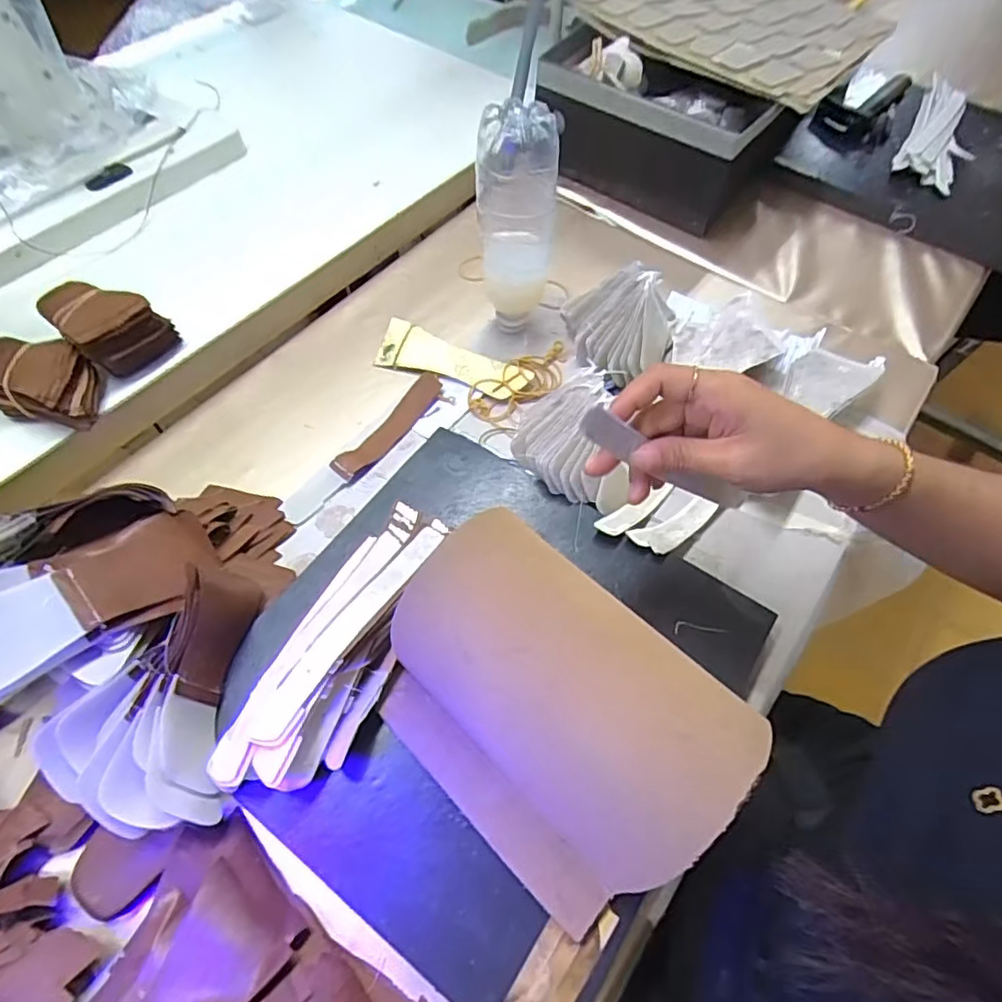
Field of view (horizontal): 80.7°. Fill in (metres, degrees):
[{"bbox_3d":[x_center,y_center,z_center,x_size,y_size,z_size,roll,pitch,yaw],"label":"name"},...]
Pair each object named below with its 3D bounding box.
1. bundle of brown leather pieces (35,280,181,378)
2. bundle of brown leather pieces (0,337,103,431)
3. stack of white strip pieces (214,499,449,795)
[{"bbox_3d":[-0.338,-0.153,0.513,0.074,0.053,0.072,36,65,18],"label":"bundle of brown leather pieces"},{"bbox_3d":[-0.374,-0.096,0.487,0.088,0.048,0.064,9,60,4],"label":"bundle of brown leather pieces"},{"bbox_3d":[-0.099,0.088,0.392,0.072,0.051,0.212,25,62,13],"label":"stack of white strip pieces"}]

